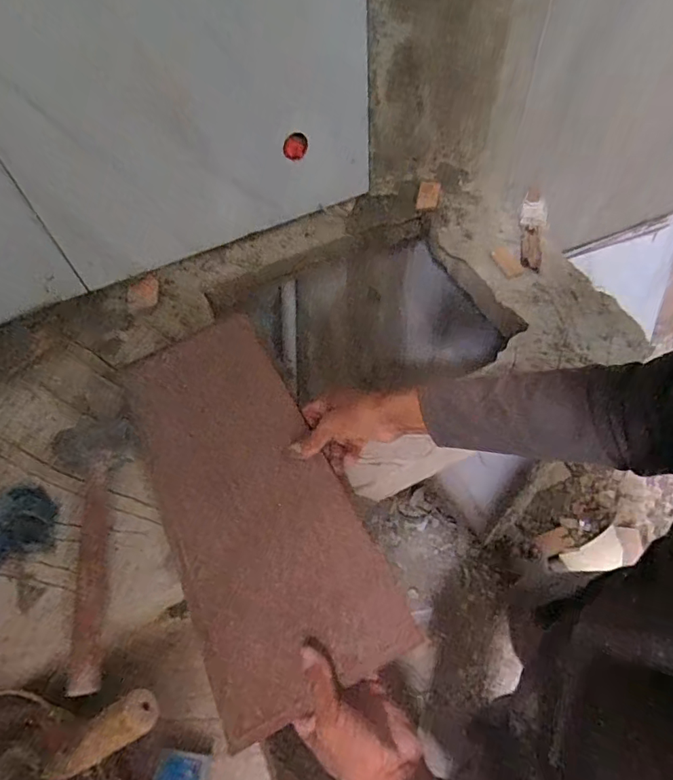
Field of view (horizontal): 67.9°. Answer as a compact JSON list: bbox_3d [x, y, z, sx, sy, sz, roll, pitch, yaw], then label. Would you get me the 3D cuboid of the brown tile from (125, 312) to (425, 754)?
[{"bbox_3d":[-0.109,0.102,0.583,0.198,0.014,0.476,-28,57,-5],"label":"brown tile"}]

